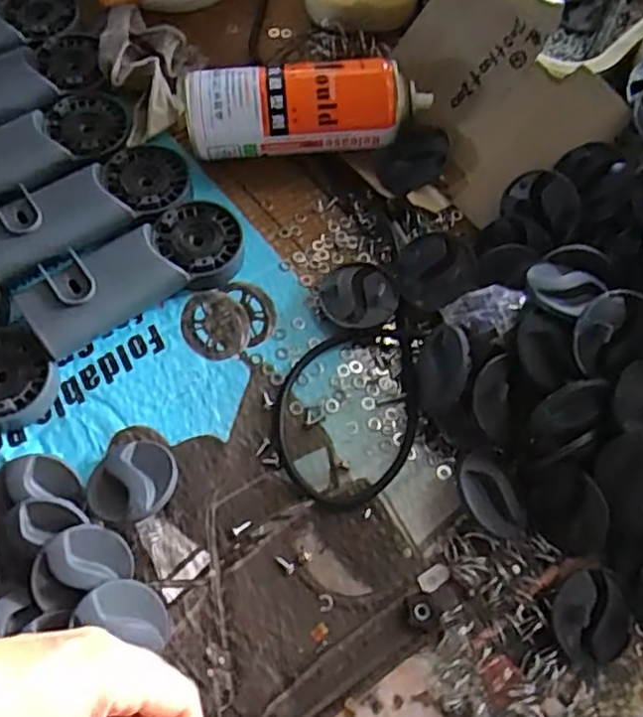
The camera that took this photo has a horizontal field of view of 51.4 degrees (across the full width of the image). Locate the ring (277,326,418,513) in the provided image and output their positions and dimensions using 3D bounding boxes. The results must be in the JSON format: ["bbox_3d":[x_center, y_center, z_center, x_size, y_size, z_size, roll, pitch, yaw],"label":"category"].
[{"bbox_3d":[0.019,0.038,0.456,0.097,0.011,0.126,-3,68,-3],"label":"ring"}]

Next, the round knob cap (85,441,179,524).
[{"bbox_3d":[-0.119,0.076,0.422,0.059,0.016,0.059,-5,40,4],"label":"round knob cap"}]

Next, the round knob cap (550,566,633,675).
[{"bbox_3d":[0.166,0.158,0.406,0.051,0.021,0.053,1,68,-2],"label":"round knob cap"}]

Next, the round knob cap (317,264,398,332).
[{"bbox_3d":[0.027,-0.045,0.493,0.054,0.018,0.052,1,68,-2],"label":"round knob cap"}]

